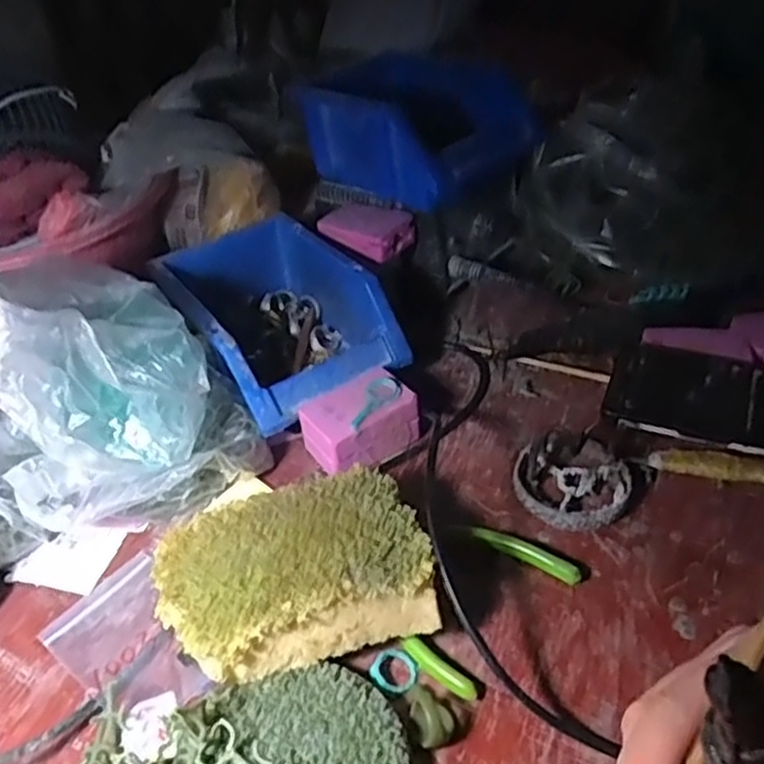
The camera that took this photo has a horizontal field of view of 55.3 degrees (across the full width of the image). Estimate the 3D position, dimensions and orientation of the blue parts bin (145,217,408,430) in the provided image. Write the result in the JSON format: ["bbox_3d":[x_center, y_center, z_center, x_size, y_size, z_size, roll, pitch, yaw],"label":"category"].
[{"bbox_3d":[-0.091,-0.055,0.562,0.122,0.079,0.227,-27,43,-23],"label":"blue parts bin"}]

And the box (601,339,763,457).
[{"bbox_3d":[0.228,0.014,0.473,0.149,0.029,0.094,11,42,21],"label":"box"}]

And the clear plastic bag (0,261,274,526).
[{"bbox_3d":[-0.166,-0.024,0.429,0.126,0.187,0.132,-26,42,-22],"label":"clear plastic bag"}]

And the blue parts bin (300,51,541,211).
[{"bbox_3d":[0.032,-0.209,0.605,0.135,0.080,0.164,-34,47,-29],"label":"blue parts bin"}]

